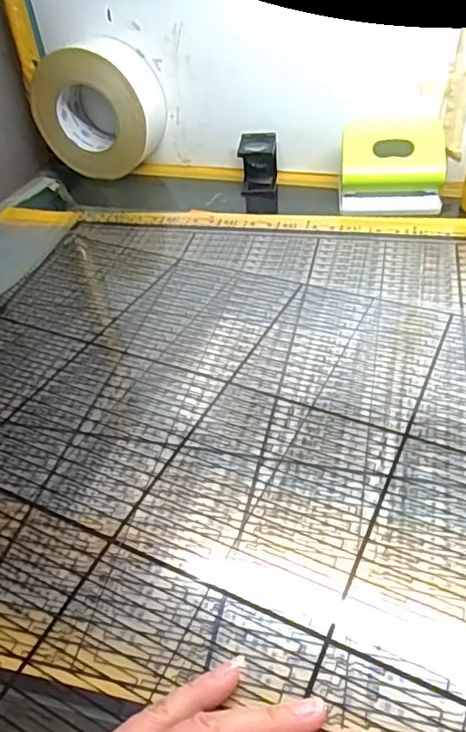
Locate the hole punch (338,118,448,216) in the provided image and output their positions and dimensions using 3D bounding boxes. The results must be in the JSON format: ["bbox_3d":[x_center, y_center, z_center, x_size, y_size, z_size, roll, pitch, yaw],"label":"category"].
[{"bbox_3d":[0.158,-0.202,0.572,0.099,0.070,0.066,1,41,8],"label":"hole punch"}]

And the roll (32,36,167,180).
[{"bbox_3d":[-0.155,-0.294,0.667,0.142,0.135,0.059,10,43,18],"label":"roll"}]

